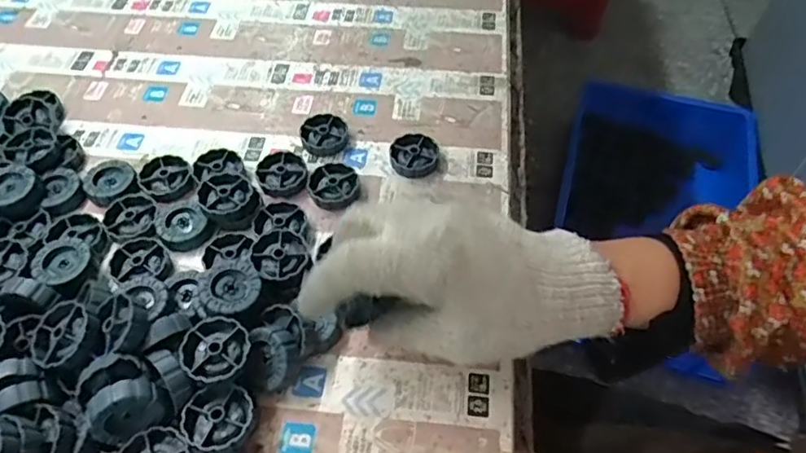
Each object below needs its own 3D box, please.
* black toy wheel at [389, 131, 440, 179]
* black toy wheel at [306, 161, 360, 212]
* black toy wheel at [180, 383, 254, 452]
[{"bbox_3d":[0.009,-0.058,0.469,0.038,0.011,0.046,-3,56,-1],"label":"black toy wheel"},{"bbox_3d":[-0.052,-0.032,0.449,0.037,0.008,0.041,7,56,6],"label":"black toy wheel"},{"bbox_3d":[-0.106,0.110,0.337,0.038,0.012,0.037,-1,56,1],"label":"black toy wheel"}]

